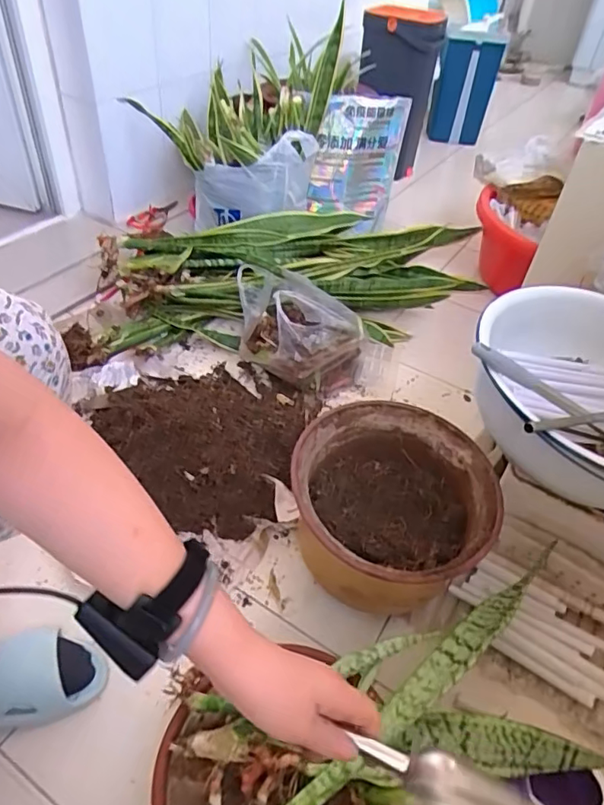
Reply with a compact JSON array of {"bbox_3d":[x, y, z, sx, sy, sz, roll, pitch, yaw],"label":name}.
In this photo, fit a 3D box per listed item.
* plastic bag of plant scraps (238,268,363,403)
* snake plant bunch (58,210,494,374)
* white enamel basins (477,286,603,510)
[{"bbox_3d":[-0.007,-0.141,1.049,0.216,0.163,0.211,-3,45,-10],"label":"plastic bag of plant scraps"},{"bbox_3d":[-0.023,-0.278,1.199,0.914,0.143,0.327,-6,45,-12],"label":"snake plant bunch"},{"bbox_3d":[0.408,0.004,0.726,0.355,0.138,0.325,3,44,-3],"label":"white enamel basins"}]

